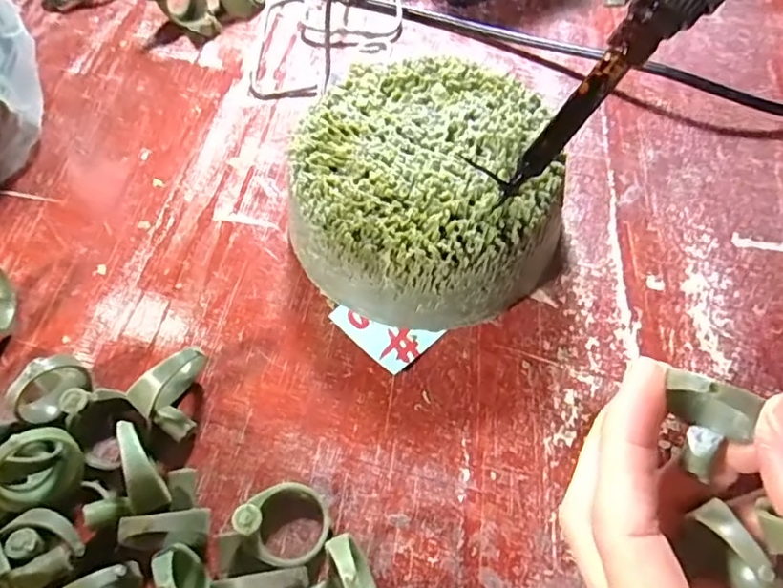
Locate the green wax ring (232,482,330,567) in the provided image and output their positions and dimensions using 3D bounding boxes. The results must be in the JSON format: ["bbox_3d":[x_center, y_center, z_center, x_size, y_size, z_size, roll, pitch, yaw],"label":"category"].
[{"bbox_3d":[-0.033,0.071,0.173,0.025,0.025,0.024,0,63,1],"label":"green wax ring"}]

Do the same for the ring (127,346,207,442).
[{"bbox_3d":[-0.072,0.035,0.194,0.018,0.025,0.027,37,69,18],"label":"ring"}]

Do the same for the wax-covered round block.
[{"bbox_3d":[0.015,-0.041,0.219,0.098,0.046,0.103,0,63,1],"label":"wax-covered round block"}]

